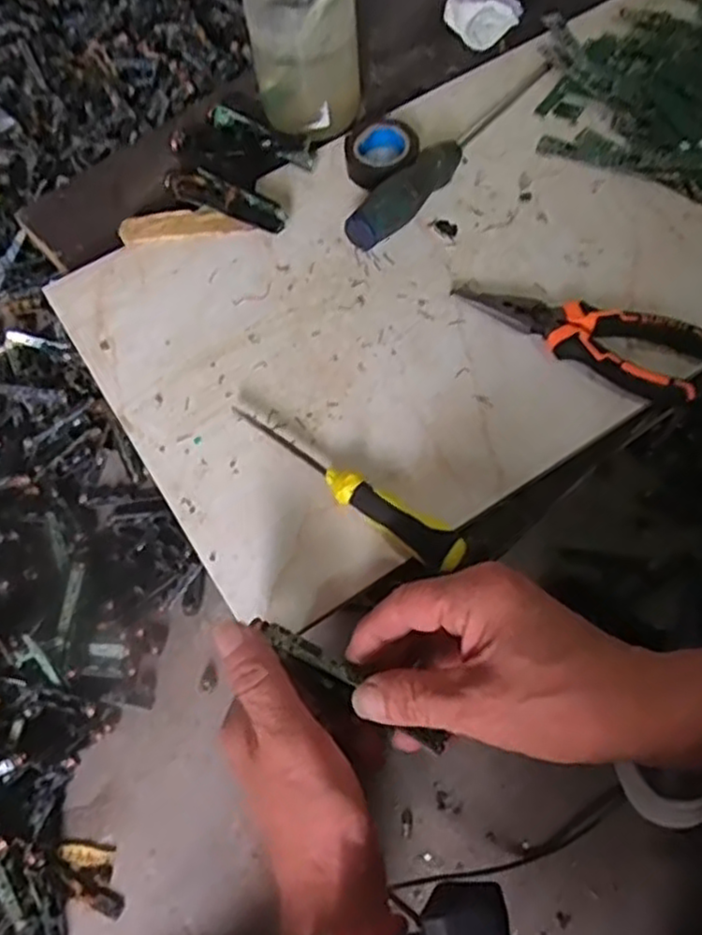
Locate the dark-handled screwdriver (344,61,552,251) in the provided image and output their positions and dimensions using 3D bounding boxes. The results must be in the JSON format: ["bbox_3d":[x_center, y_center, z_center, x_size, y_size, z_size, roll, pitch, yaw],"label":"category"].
[{"bbox_3d":[0.075,-0.233,0.515,0.027,0.038,0.229,33,69,18],"label":"dark-handled screwdriver"}]

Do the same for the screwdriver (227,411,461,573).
[{"bbox_3d":[-0.003,0.009,0.414,0.154,0.021,0.022,35,70,19],"label":"screwdriver"}]

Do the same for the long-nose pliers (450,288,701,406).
[{"bbox_3d":[0.142,-0.082,0.454,0.157,0.022,0.053,21,66,14],"label":"long-nose pliers"}]

